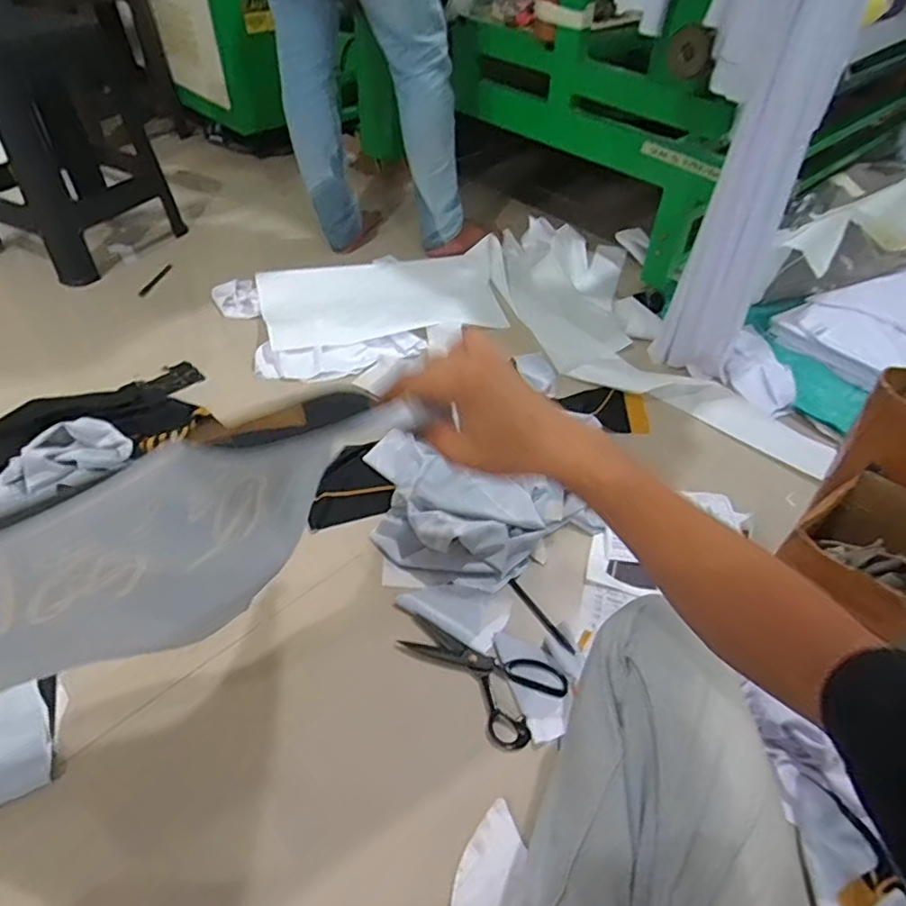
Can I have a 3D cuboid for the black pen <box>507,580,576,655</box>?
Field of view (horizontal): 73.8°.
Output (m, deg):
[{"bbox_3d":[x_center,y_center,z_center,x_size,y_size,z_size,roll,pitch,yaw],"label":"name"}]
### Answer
[{"bbox_3d":[0.121,0.223,0.826,0.014,0.008,0.130,-25,52,-25],"label":"black pen"}]

